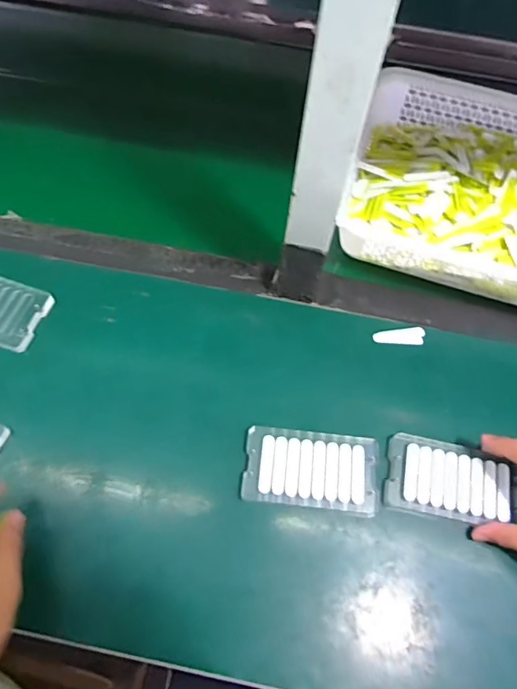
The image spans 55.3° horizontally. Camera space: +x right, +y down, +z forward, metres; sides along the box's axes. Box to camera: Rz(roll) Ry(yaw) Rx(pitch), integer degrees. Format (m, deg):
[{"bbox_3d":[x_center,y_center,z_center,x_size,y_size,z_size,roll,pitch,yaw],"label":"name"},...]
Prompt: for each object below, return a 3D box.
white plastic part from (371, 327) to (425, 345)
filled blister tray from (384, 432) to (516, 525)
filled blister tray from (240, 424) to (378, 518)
[{"bbox_3d":[0.148,-0.010,0.521,0.053,0.005,0.019,4,63,-1],"label":"white plastic part"},{"bbox_3d":[0.181,0.126,0.453,0.120,0.008,0.066,12,64,3],"label":"filled blister tray"},{"bbox_3d":[0.047,0.114,0.452,0.118,0.008,0.070,6,63,1],"label":"filled blister tray"}]

